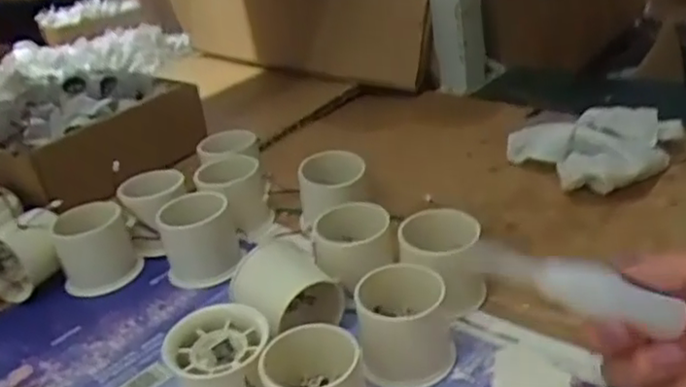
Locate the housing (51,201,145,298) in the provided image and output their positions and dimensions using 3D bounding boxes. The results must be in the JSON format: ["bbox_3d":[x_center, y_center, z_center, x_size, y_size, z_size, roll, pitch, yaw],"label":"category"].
[{"bbox_3d":[-0.183,0.039,0.499,0.052,0.050,0.045,-19,31,-18],"label":"housing"}]

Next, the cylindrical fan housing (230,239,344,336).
[{"bbox_3d":[-0.033,0.065,0.420,0.062,0.045,0.058,21,40,41],"label":"cylindrical fan housing"}]

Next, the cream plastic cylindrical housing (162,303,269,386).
[{"bbox_3d":[-0.065,0.099,0.374,0.053,0.048,0.060,-13,30,-10],"label":"cream plastic cylindrical housing"}]

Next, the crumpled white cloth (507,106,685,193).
[{"bbox_3d":[0.214,-0.033,0.548,0.142,0.046,0.097,-5,29,5],"label":"crumpled white cloth"}]

